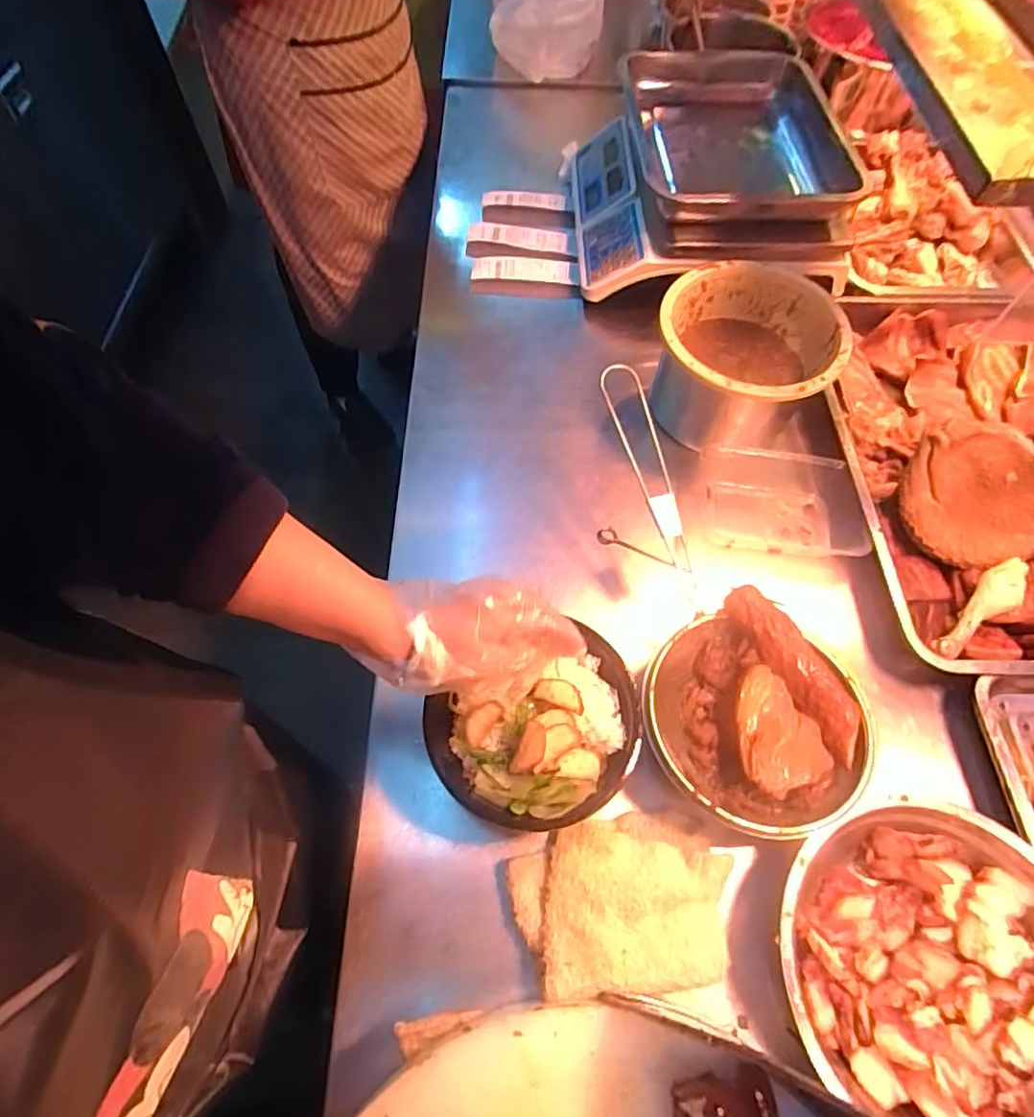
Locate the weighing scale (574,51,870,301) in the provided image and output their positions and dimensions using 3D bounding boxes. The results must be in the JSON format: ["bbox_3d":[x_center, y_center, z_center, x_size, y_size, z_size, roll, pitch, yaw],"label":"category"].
[{"bbox_3d":[0.263,-0.529,0.825,0.347,0.133,0.396,6,61,-1],"label":"weighing scale"}]

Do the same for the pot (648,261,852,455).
[{"bbox_3d":[0.249,-0.217,0.674,0.187,0.118,0.190,2,61,-3],"label":"pot"}]

